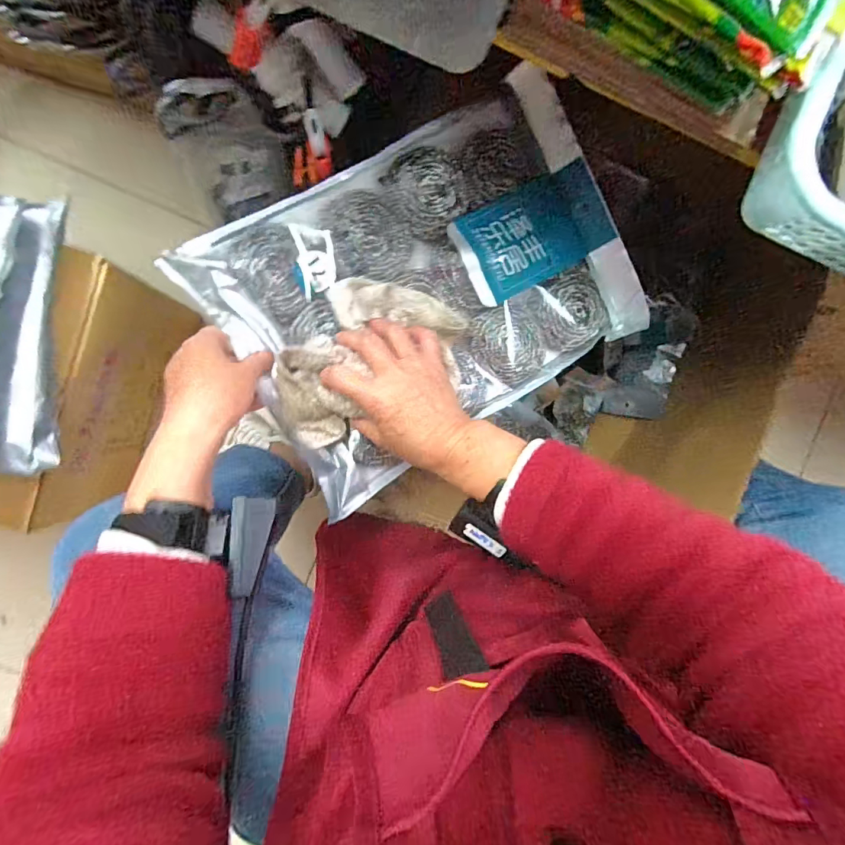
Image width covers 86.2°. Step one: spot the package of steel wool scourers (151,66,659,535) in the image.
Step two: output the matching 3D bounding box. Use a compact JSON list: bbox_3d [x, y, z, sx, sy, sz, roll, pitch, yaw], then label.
[{"bbox_3d":[0.012,-0.131,0.436,0.391,0.058,0.275,-31,94,-4],"label":"package of steel wool scourers"}]

